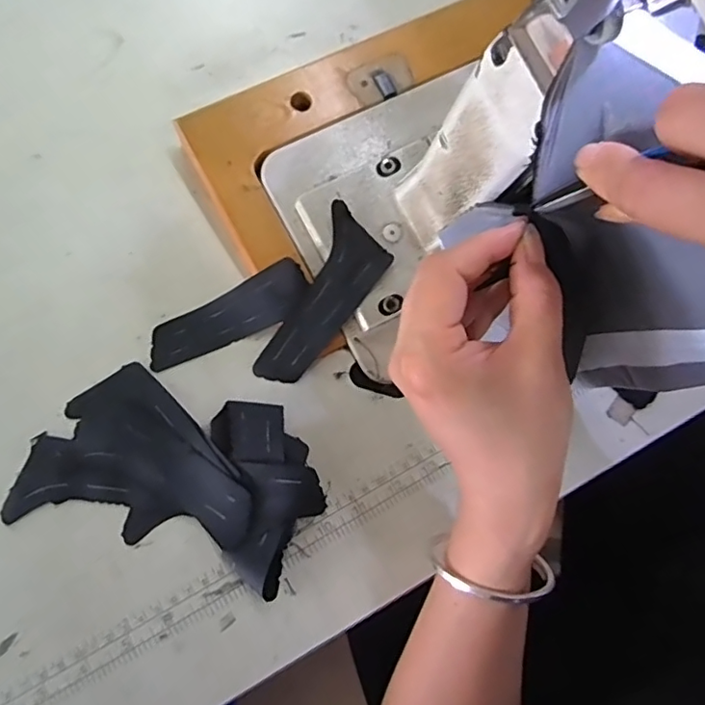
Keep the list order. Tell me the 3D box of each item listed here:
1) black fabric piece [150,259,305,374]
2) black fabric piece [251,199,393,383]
[{"bbox_3d":[-0.082,-0.023,0.373,0.111,0.006,0.034,-28,81,-1],"label":"black fabric piece"},{"bbox_3d":[-0.017,-0.033,0.369,0.046,0.008,0.119,26,90,-3],"label":"black fabric piece"}]

